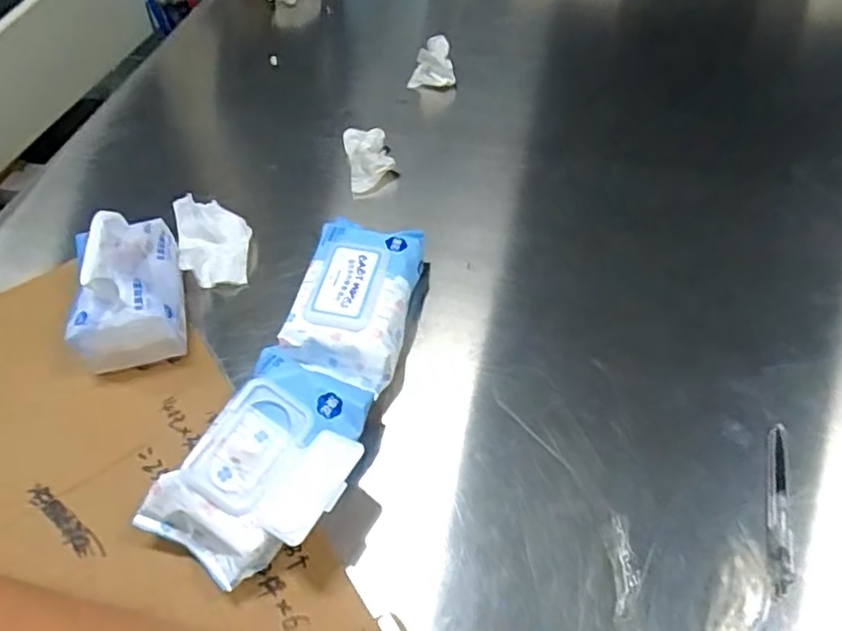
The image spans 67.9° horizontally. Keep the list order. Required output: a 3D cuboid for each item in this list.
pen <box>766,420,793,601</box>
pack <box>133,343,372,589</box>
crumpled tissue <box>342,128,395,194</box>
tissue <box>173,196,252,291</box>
[{"bbox_3d":[0.285,0.150,0.497,0.018,0.009,0.142,14,55,14],"label":"pen"},{"bbox_3d":[-0.114,0.121,0.504,0.130,0.072,0.185,28,60,23],"label":"pack"},{"bbox_3d":[-0.065,-0.194,0.779,0.054,0.034,0.098,-10,53,-4],"label":"crumpled tissue"},{"bbox_3d":[-0.232,-0.084,0.702,0.077,0.041,0.121,-16,53,-8],"label":"tissue"}]

